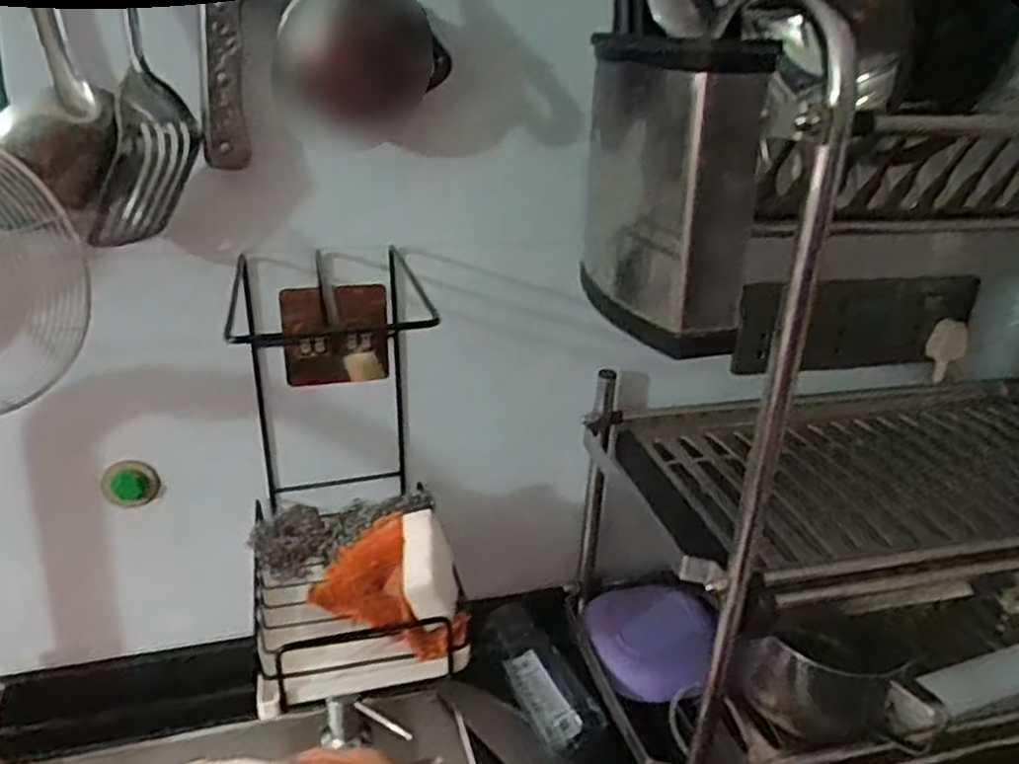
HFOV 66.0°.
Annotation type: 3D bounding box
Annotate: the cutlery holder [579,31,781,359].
[{"bbox_3d":[0.085,-0.110,0.442,0.057,0.147,0.141,-3,24,-13],"label":"cutlery holder"}]

